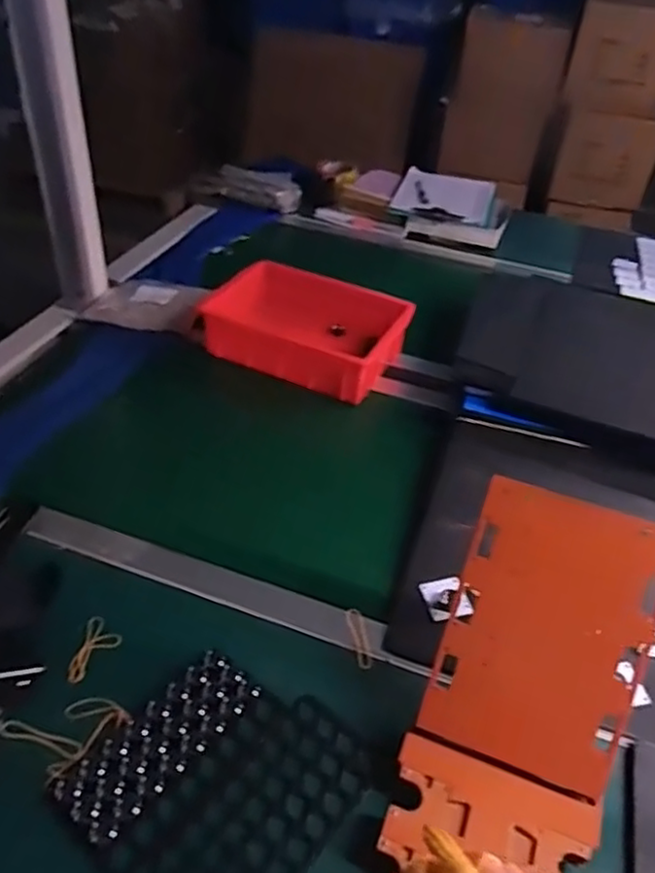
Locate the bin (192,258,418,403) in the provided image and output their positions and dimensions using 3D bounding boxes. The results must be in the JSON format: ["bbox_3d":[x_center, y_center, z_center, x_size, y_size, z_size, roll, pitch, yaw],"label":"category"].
[{"bbox_3d":[-0.037,-0.180,1.117,0.299,0.081,0.211,22,43,19],"label":"bin"}]

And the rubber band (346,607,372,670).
[{"bbox_3d":[0.034,0.217,0.730,0.015,0.006,0.072,-4,42,-11],"label":"rubber band"}]

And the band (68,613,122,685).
[{"bbox_3d":[-0.238,0.219,0.693,0.038,0.009,0.073,8,40,3],"label":"band"}]

